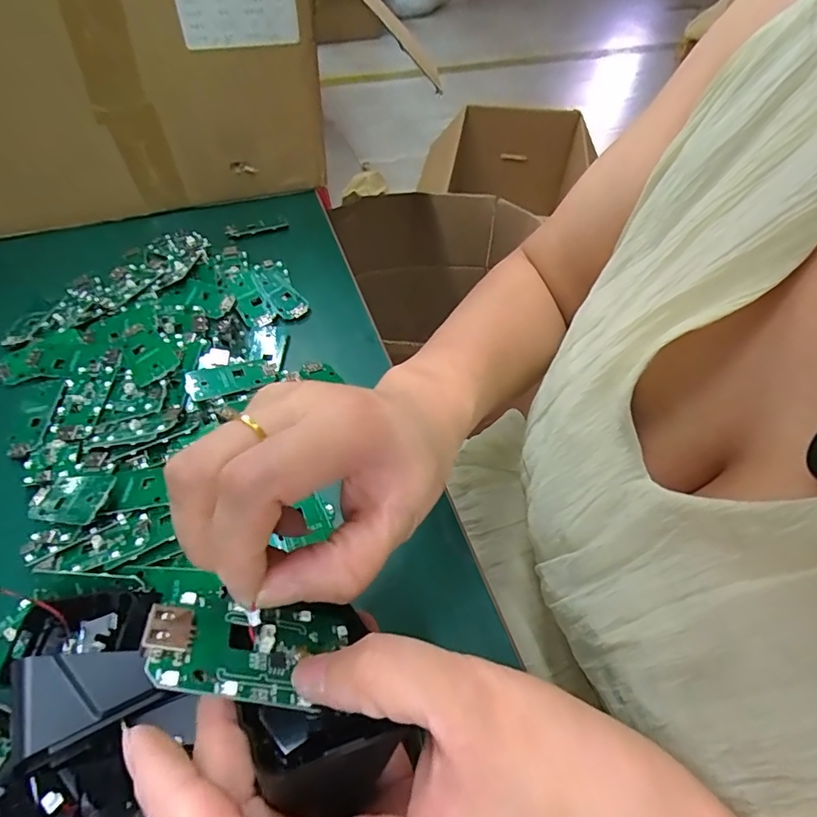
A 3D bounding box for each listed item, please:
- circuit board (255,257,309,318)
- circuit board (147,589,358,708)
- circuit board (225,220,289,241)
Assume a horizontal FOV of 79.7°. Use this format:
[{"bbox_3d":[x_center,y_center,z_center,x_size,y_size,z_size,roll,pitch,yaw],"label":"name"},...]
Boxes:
[{"bbox_3d":[-0.119,-0.113,0.449,0.032,0.004,0.076,-22,56,-18],"label":"circuit board"},{"bbox_3d":[-0.045,0.071,0.147,0.061,0.005,0.033,21,25,-29],"label":"circuit board"},{"bbox_3d":[-0.156,-0.185,0.505,0.062,0.016,0.012,-16,55,-14],"label":"circuit board"}]

